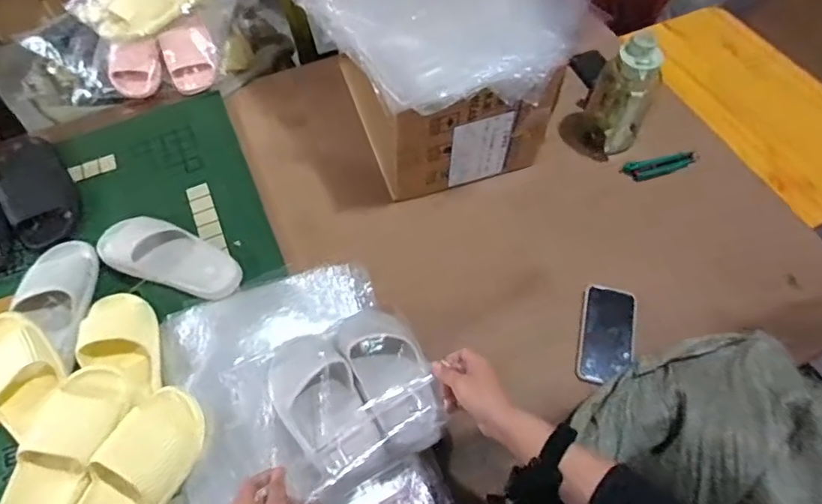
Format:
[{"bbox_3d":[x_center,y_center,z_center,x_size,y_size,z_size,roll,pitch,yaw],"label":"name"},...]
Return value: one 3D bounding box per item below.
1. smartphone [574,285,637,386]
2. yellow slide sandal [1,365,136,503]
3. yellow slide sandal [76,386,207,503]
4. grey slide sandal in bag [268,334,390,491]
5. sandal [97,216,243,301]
[{"bbox_3d":[0.312,0.130,0.828,0.082,0.016,0.163,7,64,18],"label":"smartphone"},{"bbox_3d":[-0.452,0.275,0.678,0.093,0.082,0.245,19,60,10],"label":"yellow slide sandal"},{"bbox_3d":[-0.361,0.298,0.669,0.097,0.062,0.245,22,61,12],"label":"yellow slide sandal"},{"bbox_3d":[-0.119,0.185,0.667,0.101,0.058,0.243,-28,45,-17],"label":"grey slide sandal in bag"},{"bbox_3d":[-0.396,0.006,0.845,0.249,0.050,0.105,23,61,12],"label":"sandal"}]

